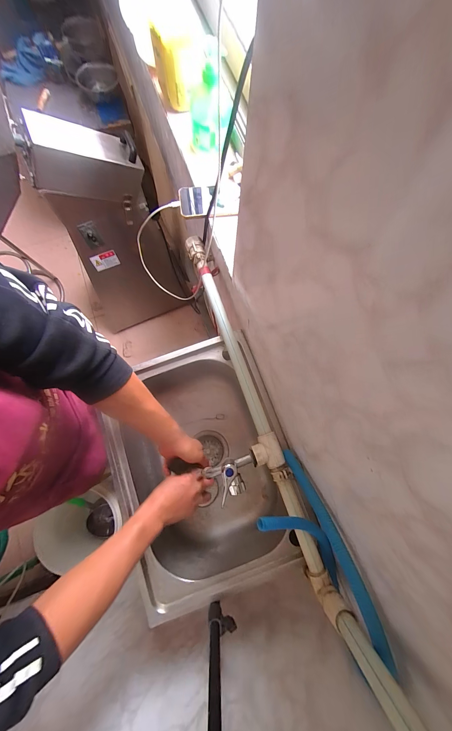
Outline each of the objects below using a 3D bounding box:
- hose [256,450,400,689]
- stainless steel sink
[{"bbox_3d":[0.118,0.265,0.381,0.108,0.154,0.234,-22,79,-6],"label":"hose"},{"bbox_3d":[-0.059,0.217,0.598,0.312,0.187,0.447,-19,79,-6],"label":"stainless steel sink"}]

